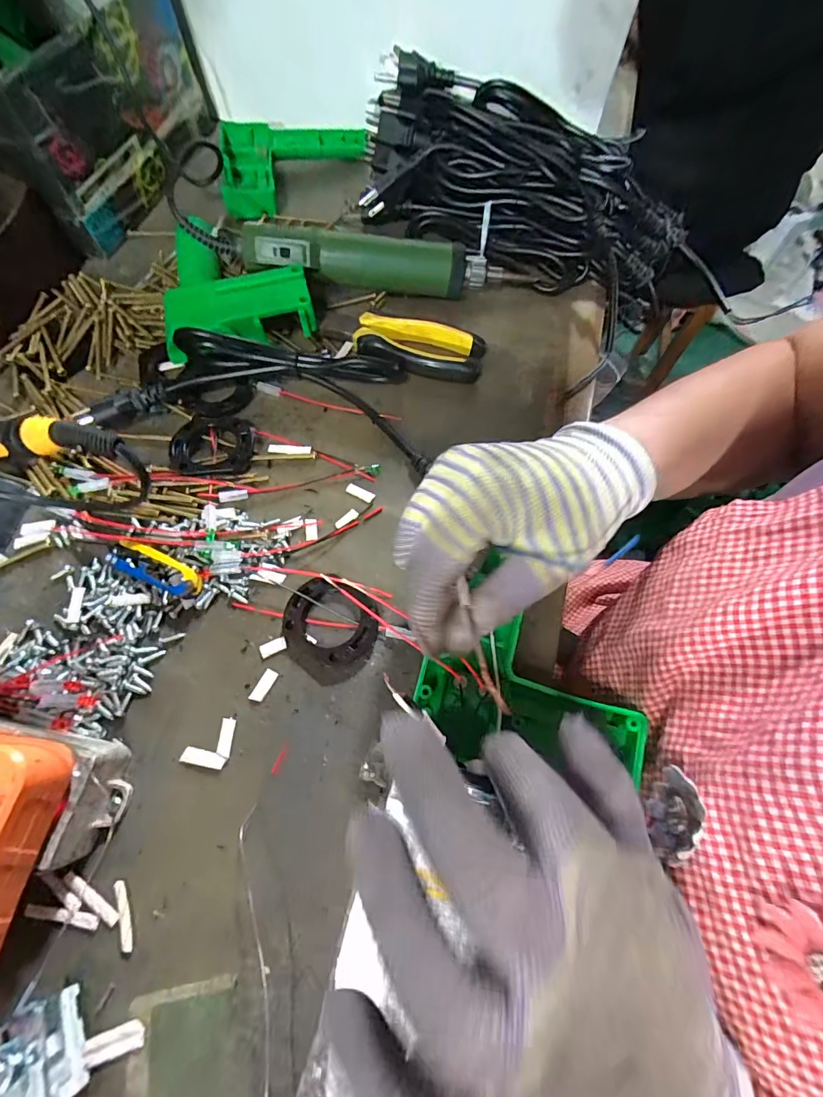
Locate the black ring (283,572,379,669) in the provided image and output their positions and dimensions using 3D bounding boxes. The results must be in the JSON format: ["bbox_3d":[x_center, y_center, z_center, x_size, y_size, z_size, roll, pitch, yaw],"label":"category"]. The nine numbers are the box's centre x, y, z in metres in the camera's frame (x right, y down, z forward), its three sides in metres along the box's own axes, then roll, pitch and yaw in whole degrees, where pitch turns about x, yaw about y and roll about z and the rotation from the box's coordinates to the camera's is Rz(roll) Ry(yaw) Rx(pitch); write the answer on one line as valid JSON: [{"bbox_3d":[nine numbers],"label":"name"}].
[{"bbox_3d":[-0.050,0.044,0.268,0.057,0.007,0.053,1,66,-2],"label":"black ring"}]

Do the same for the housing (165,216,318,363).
[{"bbox_3d":[-0.142,-0.207,0.351,0.115,0.052,0.110,-15,67,-9],"label":"housing"}]

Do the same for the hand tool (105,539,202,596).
[{"bbox_3d":[-0.161,0.013,0.274,0.066,0.011,0.020,25,67,9],"label":"hand tool"}]

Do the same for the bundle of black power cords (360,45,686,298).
[{"bbox_3d":[0.094,-0.327,0.394,0.304,0.093,0.123,25,68,9],"label":"bundle of black power cords"}]

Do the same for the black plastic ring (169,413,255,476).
[{"bbox_3d":[-0.144,-0.077,0.316,0.055,0.009,0.056,1,66,-2],"label":"black plastic ring"}]

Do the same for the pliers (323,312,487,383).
[{"bbox_3d":[-0.008,-0.164,0.350,0.129,0.018,0.047,13,66,3],"label":"pliers"}]

